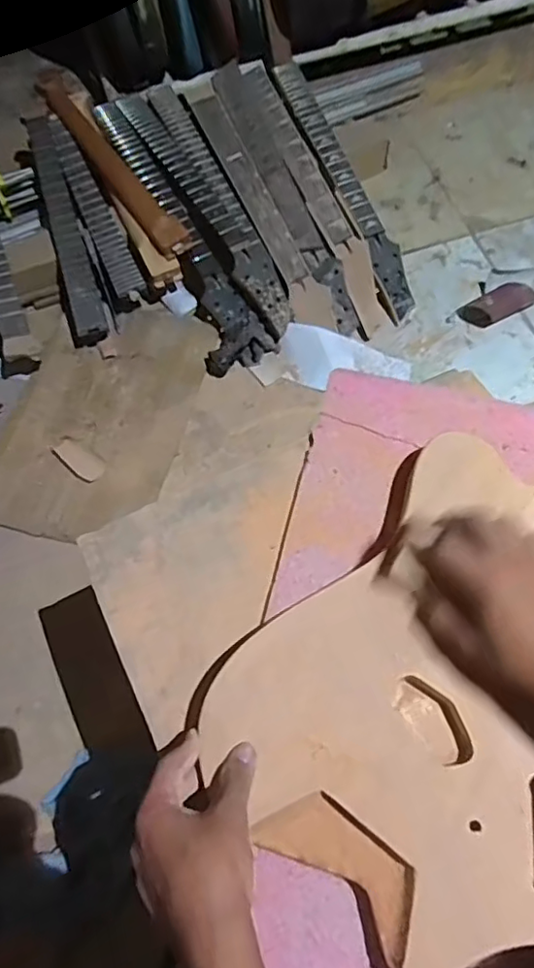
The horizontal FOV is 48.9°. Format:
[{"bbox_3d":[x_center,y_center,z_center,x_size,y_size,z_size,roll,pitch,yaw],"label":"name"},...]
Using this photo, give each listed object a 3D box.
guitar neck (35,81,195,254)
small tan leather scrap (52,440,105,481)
[{"bbox_3d":[-0.315,-0.638,1.172,0.058,0.034,0.526,-33,71,-10],"label":"guitar neck"},{"bbox_3d":[-0.333,-0.041,1.044,0.100,0.007,0.042,34,73,12],"label":"small tan leather scrap"}]

